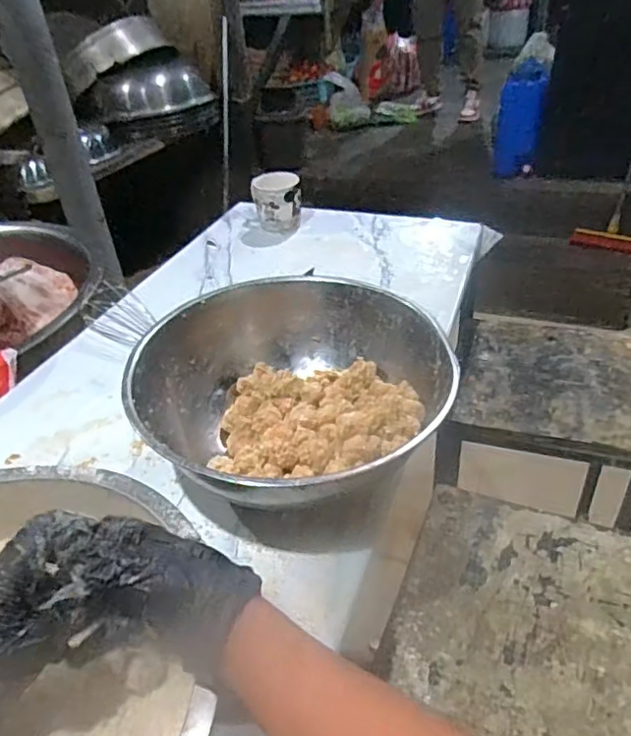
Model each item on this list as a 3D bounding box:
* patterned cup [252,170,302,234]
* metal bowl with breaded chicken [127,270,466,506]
[{"bbox_3d":[-0.071,-0.315,1.092,0.086,0.098,0.076,-7,37,-2],"label":"patterned cup"},{"bbox_3d":[-0.025,0.017,0.607,0.279,0.103,0.291,-3,37,2],"label":"metal bowl with breaded chicken"}]

